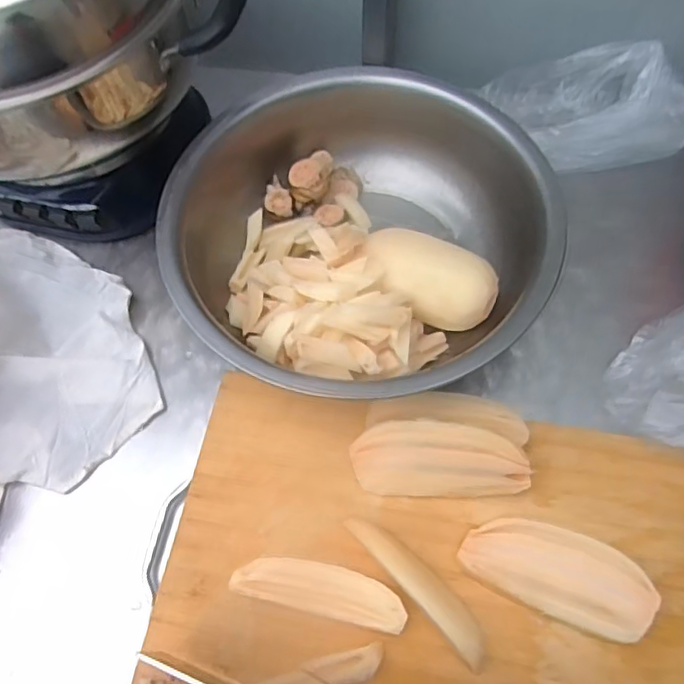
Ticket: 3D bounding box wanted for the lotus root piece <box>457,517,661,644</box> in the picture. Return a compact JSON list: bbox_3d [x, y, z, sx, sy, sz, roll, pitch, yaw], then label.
[{"bbox_3d":[0.172,0.185,0.465,0.145,0.020,0.064,19,66,10],"label":"lotus root piece"}]

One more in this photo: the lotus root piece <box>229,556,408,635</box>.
[{"bbox_3d":[-0.018,0.200,0.469,0.136,0.025,0.037,12,65,7],"label":"lotus root piece"}]

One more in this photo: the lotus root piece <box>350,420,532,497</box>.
[{"bbox_3d":[0.083,0.098,0.489,0.143,0.016,0.067,1,105,3],"label":"lotus root piece"}]

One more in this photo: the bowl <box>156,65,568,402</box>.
[{"bbox_3d":[0.019,-0.101,0.587,0.365,0.118,0.339,0,64,1],"label":"bowl"}]

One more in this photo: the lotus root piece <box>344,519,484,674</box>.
[{"bbox_3d":[0.060,0.196,0.467,0.024,0.022,0.142,-39,69,-16],"label":"lotus root piece"}]

